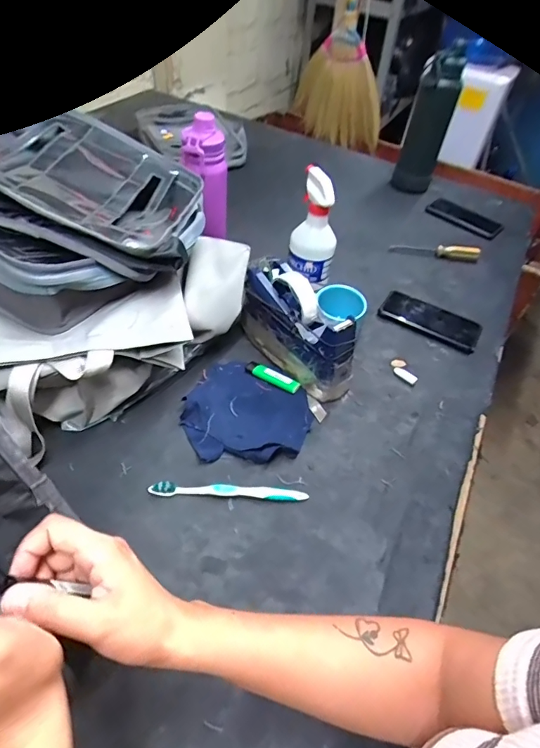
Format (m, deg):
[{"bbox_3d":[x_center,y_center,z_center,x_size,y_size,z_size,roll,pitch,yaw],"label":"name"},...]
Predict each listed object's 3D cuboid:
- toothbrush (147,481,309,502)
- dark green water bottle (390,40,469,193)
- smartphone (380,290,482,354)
[{"bbox_3d":[-0.047,0.135,0.509,0.178,0.013,0.016,4,47,-4],"label":"toothbrush"},{"bbox_3d":[0.372,-0.582,1.033,0.093,0.276,0.096,19,48,10],"label":"dark green water bottle"},{"bbox_3d":[0.275,-0.095,0.758,0.163,0.015,0.082,26,49,17],"label":"smartphone"}]

